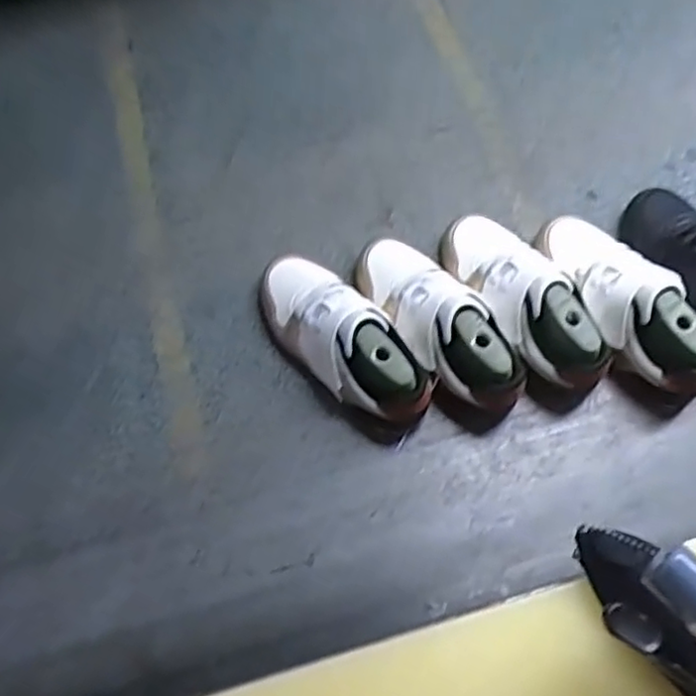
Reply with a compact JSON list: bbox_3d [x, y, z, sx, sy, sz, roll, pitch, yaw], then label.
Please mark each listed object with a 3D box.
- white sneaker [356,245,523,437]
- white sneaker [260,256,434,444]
[{"bbox_3d":[0.071,-0.027,0.544,0.078,0.077,0.186,-27,68,-8],"label":"white sneaker"},{"bbox_3d":[-0.010,-0.012,0.548,0.071,0.078,0.187,-39,72,-13],"label":"white sneaker"}]

